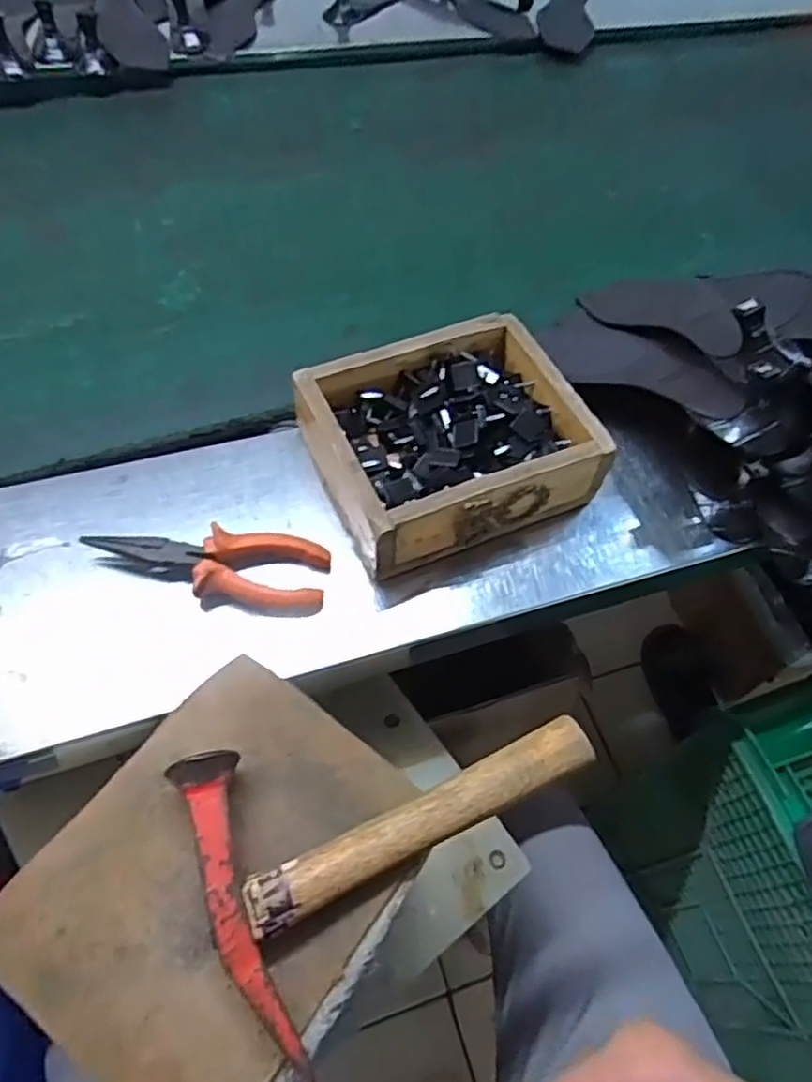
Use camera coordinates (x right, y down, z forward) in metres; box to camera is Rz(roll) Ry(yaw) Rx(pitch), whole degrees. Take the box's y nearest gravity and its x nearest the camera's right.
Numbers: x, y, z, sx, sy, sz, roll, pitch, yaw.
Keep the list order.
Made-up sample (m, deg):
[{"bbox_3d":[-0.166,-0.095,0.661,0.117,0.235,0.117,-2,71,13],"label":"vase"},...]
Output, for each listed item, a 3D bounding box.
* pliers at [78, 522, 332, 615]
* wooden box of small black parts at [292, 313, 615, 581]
[{"bbox_3d":[-0.128,0.014,0.450,0.149,0.025,0.049,8,58,0],"label":"pliers"},{"bbox_3d":[0.027,-0.073,0.498,0.184,0.073,0.156,-18,61,-15],"label":"wooden box of small black parts"}]

